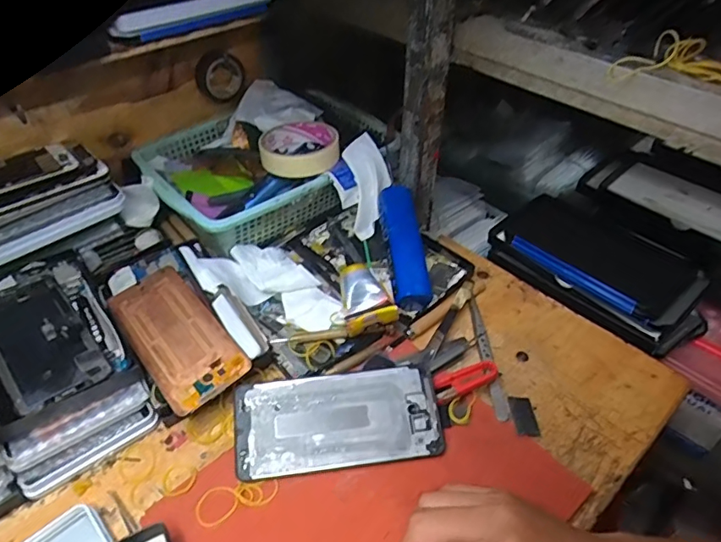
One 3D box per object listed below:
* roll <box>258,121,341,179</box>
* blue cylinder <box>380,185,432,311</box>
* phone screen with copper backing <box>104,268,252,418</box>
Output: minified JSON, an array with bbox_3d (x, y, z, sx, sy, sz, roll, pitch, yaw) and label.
[{"bbox_3d":[-0.067,-0.138,0.579,0.086,0.025,0.086,0,43,0],"label":"roll"},{"bbox_3d":[0.045,-0.027,0.523,0.034,0.029,0.133,-6,67,-6],"label":"blue cylinder"},{"bbox_3d":[-0.160,0.051,0.442,0.067,0.009,0.150,-30,51,-28],"label":"phone screen with copper backing"}]

